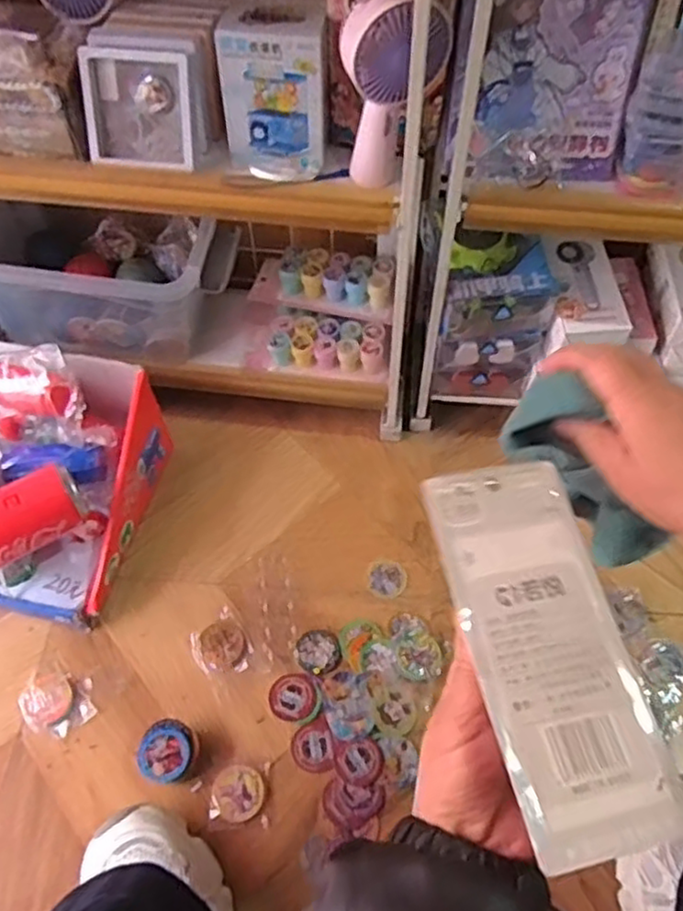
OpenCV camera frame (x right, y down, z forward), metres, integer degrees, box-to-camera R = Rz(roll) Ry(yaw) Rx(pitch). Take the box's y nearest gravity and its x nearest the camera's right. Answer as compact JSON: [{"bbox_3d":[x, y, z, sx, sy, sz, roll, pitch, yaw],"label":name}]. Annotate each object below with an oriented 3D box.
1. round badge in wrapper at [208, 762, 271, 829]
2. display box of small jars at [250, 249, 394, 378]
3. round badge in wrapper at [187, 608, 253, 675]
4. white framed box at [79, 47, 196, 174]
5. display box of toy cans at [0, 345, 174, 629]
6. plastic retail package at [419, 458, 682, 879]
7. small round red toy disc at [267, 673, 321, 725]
[{"bbox_3d":[-0.095,0.317,0.638,0.054,0.009,0.052,-2,57,-2],"label":"round badge in wrapper"},{"bbox_3d":[-0.025,-0.163,0.785,0.173,0.076,0.128,5,57,3],"label":"display box of small jars"},{"bbox_3d":[-0.123,0.199,0.711,0.054,0.008,0.065,-34,64,-21],"label":"round badge in wrapper"},{"bbox_3d":[-0.164,-0.281,0.557,0.087,0.086,0.019,3,31,1],"label":"white framed box"},{"bbox_3d":[-0.392,0.012,0.722,0.346,0.180,0.233,10,58,5],"label":"display box of toy cans"},{"bbox_3d":[0.099,0.089,0.329,0.076,0.011,0.181,-11,64,-8],"label":"plastic retail package"},{"bbox_3d":[-0.046,0.243,0.685,0.053,0.004,0.046,17,59,10],"label":"small round red toy disc"}]

